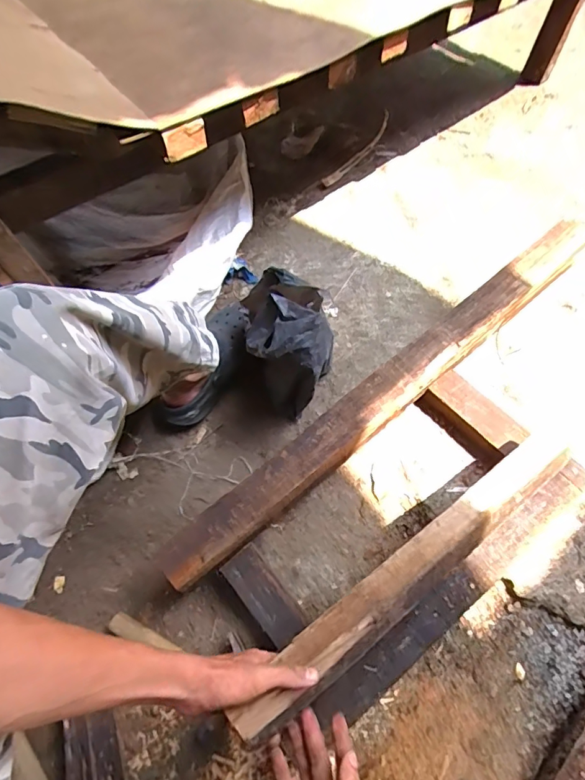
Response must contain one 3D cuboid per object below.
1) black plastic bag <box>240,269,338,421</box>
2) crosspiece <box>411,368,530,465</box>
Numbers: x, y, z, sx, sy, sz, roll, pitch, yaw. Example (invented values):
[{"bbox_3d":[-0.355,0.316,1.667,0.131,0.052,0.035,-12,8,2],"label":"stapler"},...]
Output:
[{"bbox_3d":[-0.006,-0.075,0.749,0.131,0.228,0.168,-7,63,0],"label":"black plastic bag"},{"bbox_3d":[0.301,0.052,0.770,0.078,0.052,0.171,-39,68,-15],"label":"crosspiece"}]

